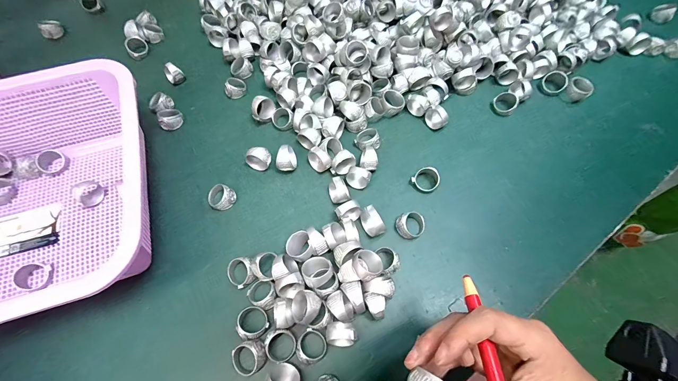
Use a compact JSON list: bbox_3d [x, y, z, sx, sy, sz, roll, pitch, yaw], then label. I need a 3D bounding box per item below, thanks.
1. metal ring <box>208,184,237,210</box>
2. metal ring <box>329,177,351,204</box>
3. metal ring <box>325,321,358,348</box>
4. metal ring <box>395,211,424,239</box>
[{"bbox_3d":[-0.120,0.007,0.311,0.026,0.018,0.023,20,68,10],"label":"metal ring"},{"bbox_3d":[0.000,0.000,0.306,0.018,0.021,0.026,-14,67,-5],"label":"metal ring"},{"bbox_3d":[0.002,0.119,0.252,0.025,0.025,0.019,6,67,4],"label":"metal ring"},{"bbox_3d":[0.070,0.033,0.294,0.027,0.017,0.022,-13,67,-4],"label":"metal ring"}]

